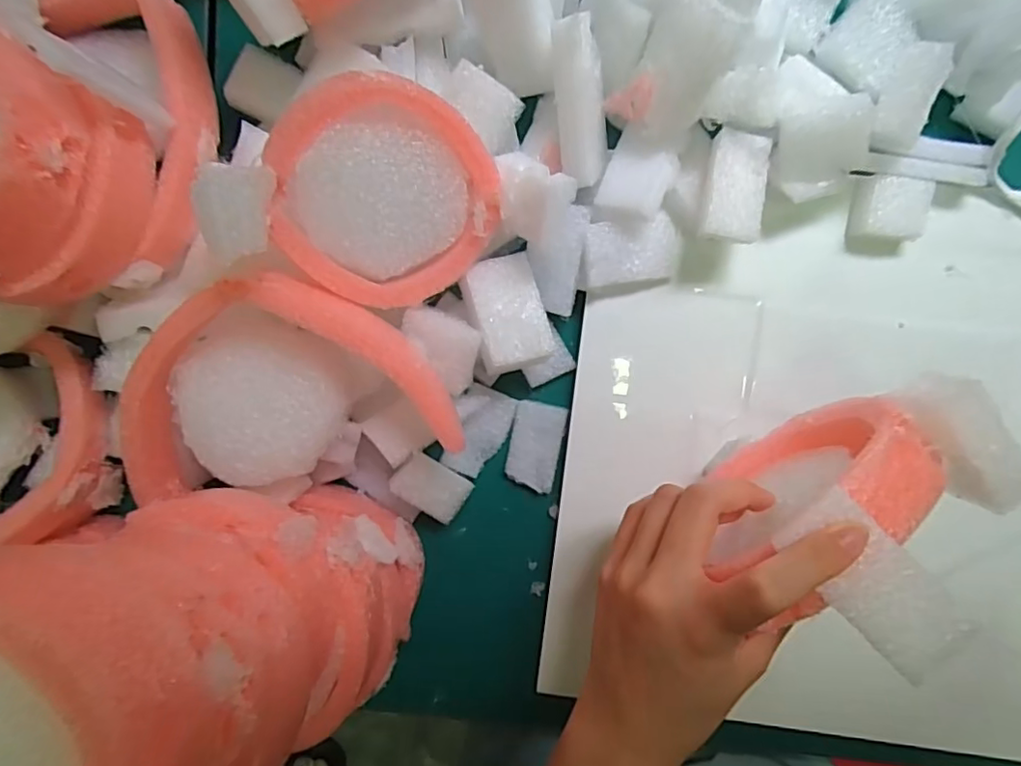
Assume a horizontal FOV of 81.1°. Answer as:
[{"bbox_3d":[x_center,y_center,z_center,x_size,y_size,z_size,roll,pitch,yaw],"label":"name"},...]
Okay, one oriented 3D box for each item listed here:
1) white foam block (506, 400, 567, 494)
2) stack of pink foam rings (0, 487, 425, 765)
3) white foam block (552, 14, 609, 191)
[{"bbox_3d":[0.014,0.035,0.327,0.028,0.004,0.047,11,96,3],"label":"white foam block"},{"bbox_3d":[-0.112,0.093,0.239,0.100,0.219,0.102,-10,94,5],"label":"stack of pink foam rings"},{"bbox_3d":[0.033,-0.132,0.279,0.023,0.025,0.069,-9,122,5],"label":"white foam block"}]

